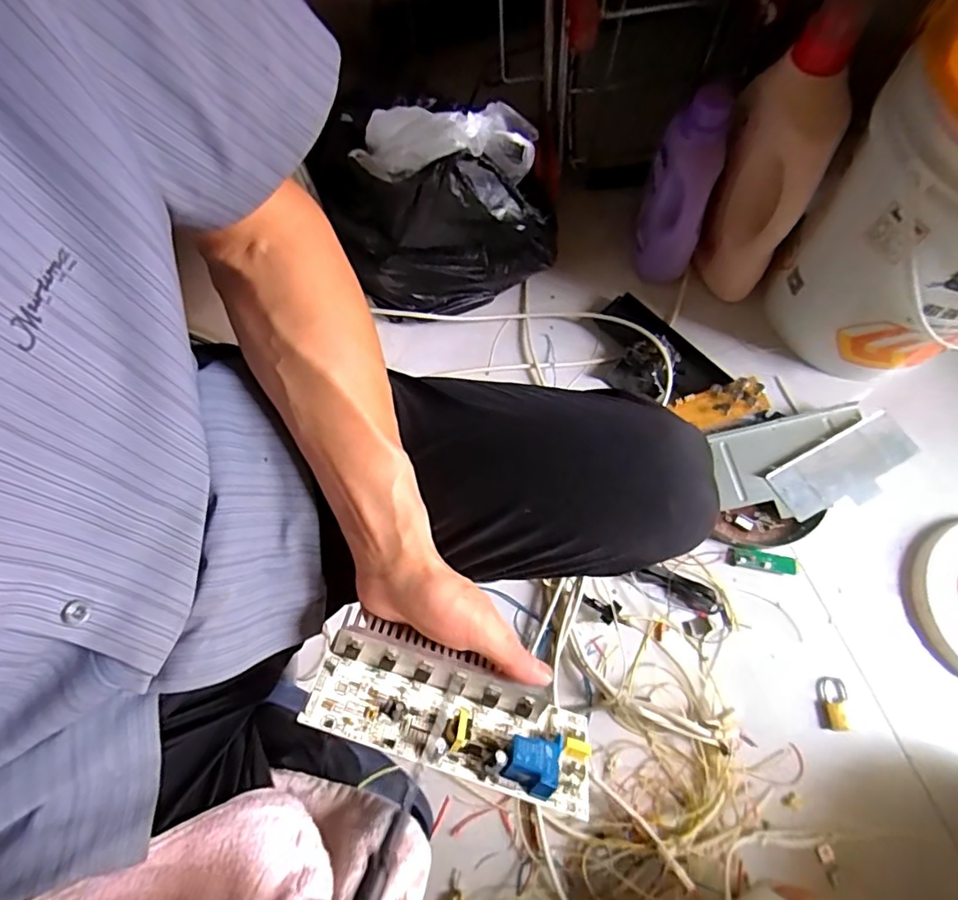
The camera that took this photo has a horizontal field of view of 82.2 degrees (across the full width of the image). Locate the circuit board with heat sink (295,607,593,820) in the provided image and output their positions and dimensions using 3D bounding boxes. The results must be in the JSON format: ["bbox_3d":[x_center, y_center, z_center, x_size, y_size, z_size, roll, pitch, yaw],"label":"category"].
[{"bbox_3d":[-0.017,0.178,0.363,0.187,0.043,0.069,22,43,0],"label":"circuit board with heat sink"}]

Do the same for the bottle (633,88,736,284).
[{"bbox_3d":[0.284,-0.369,0.789,0.075,0.247,0.130,6,71,4],"label":"bottle"}]

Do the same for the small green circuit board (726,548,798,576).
[{"bbox_3d":[0.372,0.149,0.722,0.086,0.011,0.023,11,72,5],"label":"small green circuit board"}]

